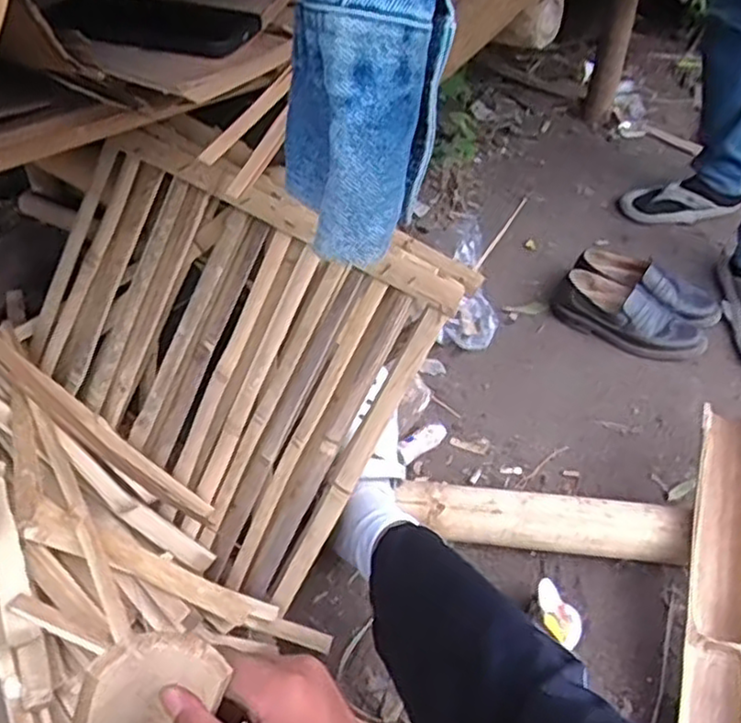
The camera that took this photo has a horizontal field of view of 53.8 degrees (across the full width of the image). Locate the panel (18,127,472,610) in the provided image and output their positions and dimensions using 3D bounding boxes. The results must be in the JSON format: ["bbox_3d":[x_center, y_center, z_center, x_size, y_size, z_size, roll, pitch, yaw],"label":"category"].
[{"bbox_3d":[-0.204,-0.030,0.903,0.528,0.452,0.061,33,13,18],"label":"panel"}]

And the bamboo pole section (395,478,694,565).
[{"bbox_3d":[0.235,0.223,1.000,0.388,0.071,0.073,4,38,-1],"label":"bamboo pole section"}]

